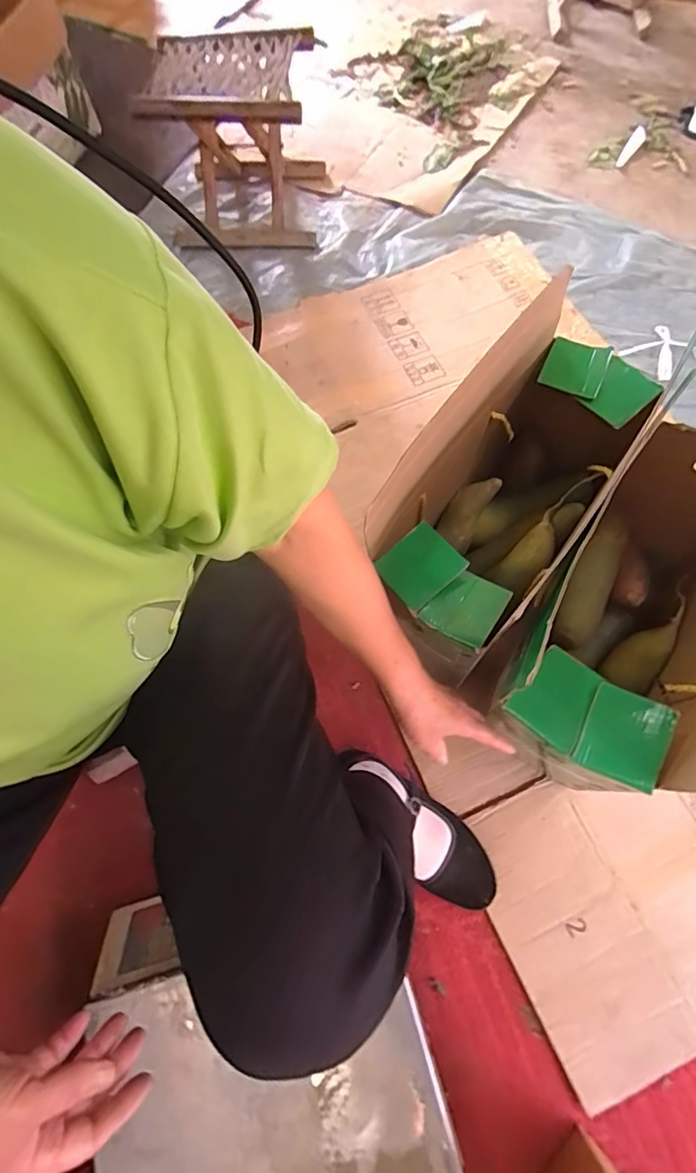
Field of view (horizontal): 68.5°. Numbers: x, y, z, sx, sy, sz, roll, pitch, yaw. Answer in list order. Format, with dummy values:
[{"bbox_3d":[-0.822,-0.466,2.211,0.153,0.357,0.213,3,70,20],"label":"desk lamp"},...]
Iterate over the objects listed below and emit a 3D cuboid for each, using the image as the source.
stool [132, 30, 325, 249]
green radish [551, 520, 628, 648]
[{"bbox_3d":[-0.207,-0.866,1.004,0.277,0.256,0.247,3,68,4],"label":"stool"},{"bbox_3d":[0.265,0.003,0.574,0.060,0.062,0.167,27,72,13],"label":"green radish"}]

